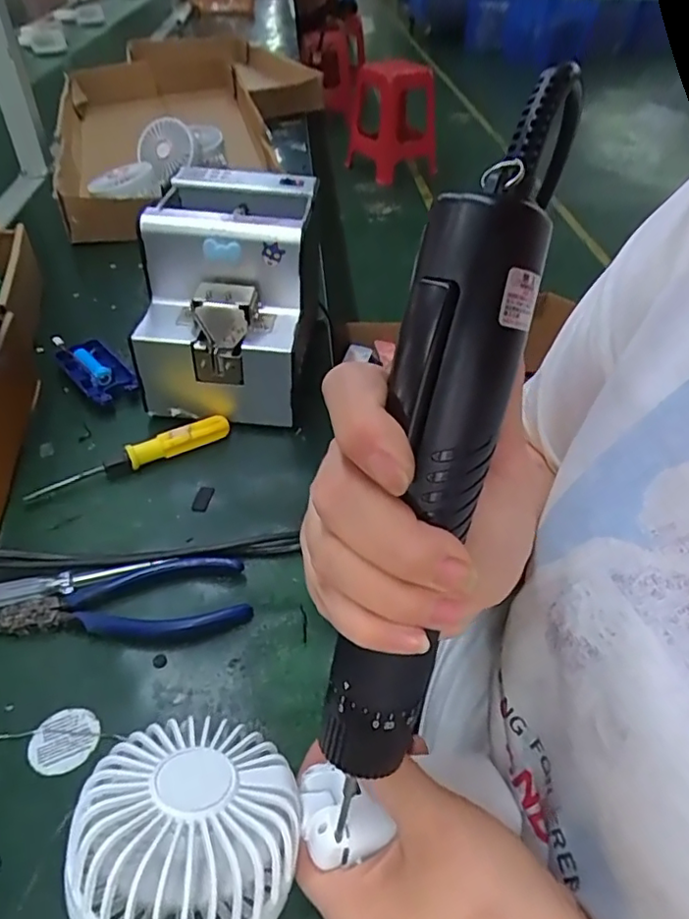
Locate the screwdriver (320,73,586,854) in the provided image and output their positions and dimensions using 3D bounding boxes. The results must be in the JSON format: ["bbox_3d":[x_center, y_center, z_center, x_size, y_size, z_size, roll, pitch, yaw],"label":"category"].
[{"bbox_3d":[0.029,0.001,0.192,0.035,0.241,0.034,15,13,10],"label":"screwdriver"}]

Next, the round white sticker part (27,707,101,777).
[{"bbox_3d":[-0.147,0.147,0.304,0.034,0.004,0.032,1,44,-1],"label":"round white sticker part"}]

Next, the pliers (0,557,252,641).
[{"bbox_3d":[-0.135,0.088,0.359,0.147,0.013,0.052,-6,44,-7],"label":"pliers"}]

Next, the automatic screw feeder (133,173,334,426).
[{"bbox_3d":[-0.090,-0.140,0.504,0.140,0.150,0.176,1,44,0],"label":"automatic screw feeder"}]

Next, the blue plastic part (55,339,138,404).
[{"bbox_3d":[-0.225,-0.079,0.527,0.043,0.017,0.084,-30,52,-28],"label":"blue plastic part"}]

